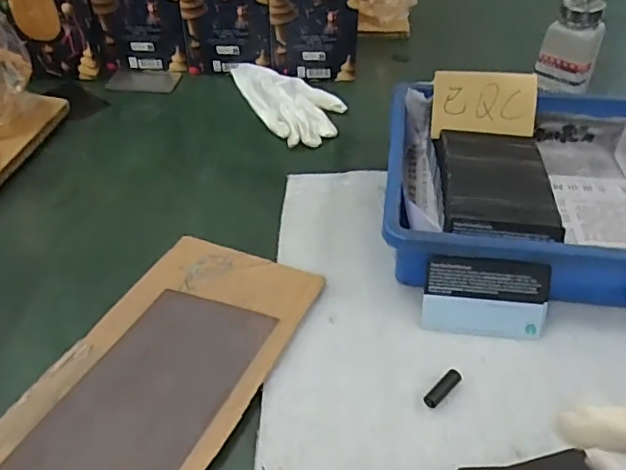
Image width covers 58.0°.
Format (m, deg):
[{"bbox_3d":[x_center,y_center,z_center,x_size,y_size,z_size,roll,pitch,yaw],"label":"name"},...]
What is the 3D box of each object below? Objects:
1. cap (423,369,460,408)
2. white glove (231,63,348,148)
[{"bbox_3d":[0.086,0.102,0.374,0.031,0.009,0.010,-32,50,-30],"label":"cap"},{"bbox_3d":[-0.027,-0.167,0.672,0.094,0.023,0.190,-20,45,-20],"label":"white glove"}]

